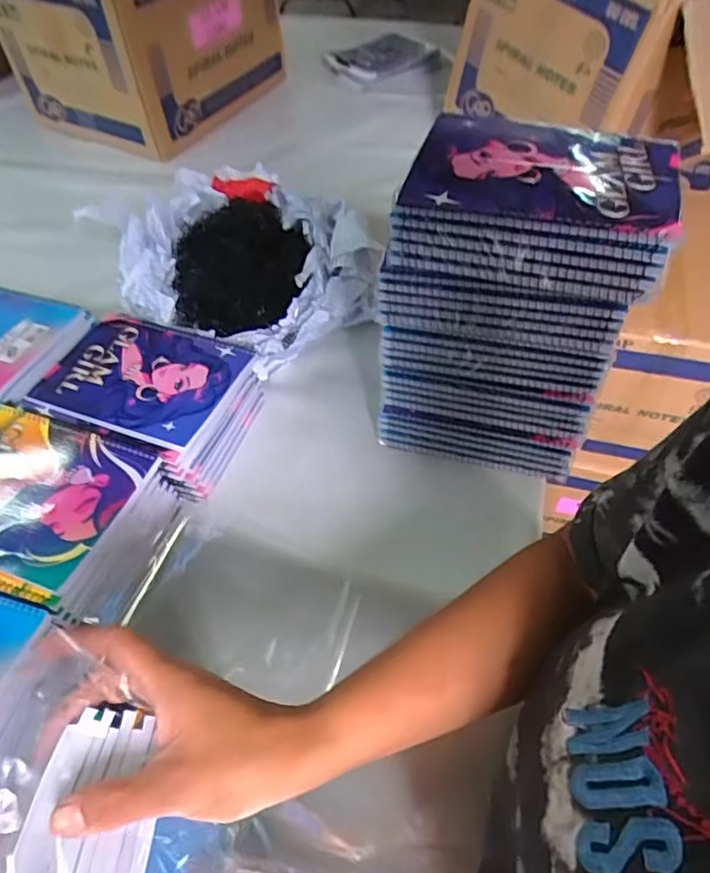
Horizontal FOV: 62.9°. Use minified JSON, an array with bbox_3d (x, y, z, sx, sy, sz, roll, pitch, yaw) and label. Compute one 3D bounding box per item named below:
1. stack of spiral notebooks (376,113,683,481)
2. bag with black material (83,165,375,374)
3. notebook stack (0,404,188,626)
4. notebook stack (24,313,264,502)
[{"bbox_3d":[0.143,-0.114,0.556,0.205,0.296,0.148,14,53,11],"label":"stack of spiral notebooks"},{"bbox_3d":[-0.149,-0.218,0.761,0.319,0.120,0.243,30,57,22],"label":"bag with black material"},{"bbox_3d":[-0.296,0.077,0.555,0.213,0.087,0.167,14,53,11],"label":"notebook stack"},{"bbox_3d":[-0.225,-0.038,0.644,0.211,0.084,0.172,15,53,12],"label":"notebook stack"}]

